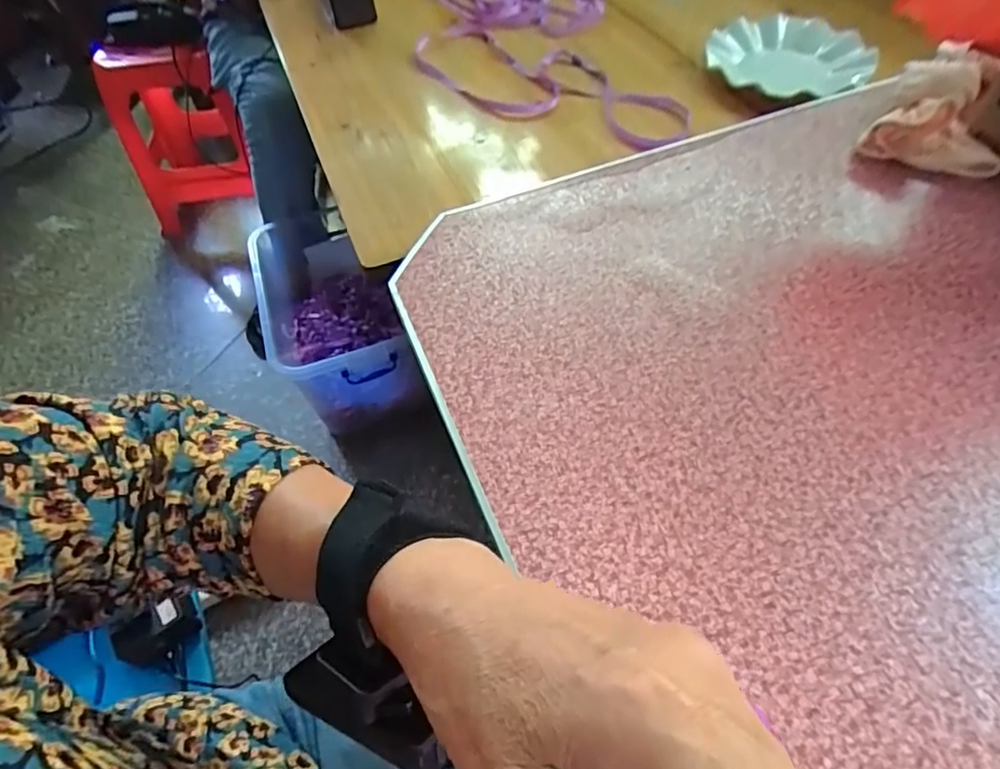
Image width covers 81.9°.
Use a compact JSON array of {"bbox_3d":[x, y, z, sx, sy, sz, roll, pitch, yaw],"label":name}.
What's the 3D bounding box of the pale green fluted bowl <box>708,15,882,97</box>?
[{"bbox_3d":[0.325,-0.372,0.660,0.181,0.031,0.165,-2,54,3],"label":"pale green fluted bowl"}]

